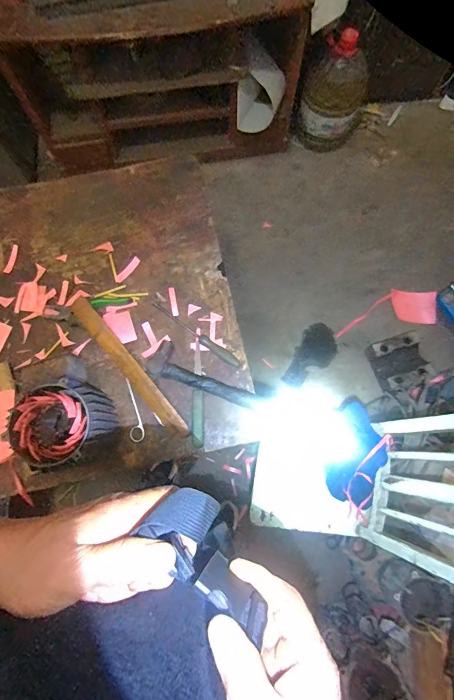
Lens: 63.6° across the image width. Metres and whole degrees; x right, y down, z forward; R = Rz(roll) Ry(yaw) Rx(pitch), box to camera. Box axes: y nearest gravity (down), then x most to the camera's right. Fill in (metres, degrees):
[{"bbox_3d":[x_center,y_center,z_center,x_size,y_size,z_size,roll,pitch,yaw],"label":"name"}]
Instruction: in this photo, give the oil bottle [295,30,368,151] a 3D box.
[{"bbox_3d":[0.433,-1.010,1.477,0.235,0.427,0.269,23,78,6],"label":"oil bottle"}]

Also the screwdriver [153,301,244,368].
[{"bbox_3d":[-0.069,-0.036,0.813,0.241,0.028,0.023,38,80,9],"label":"screwdriver"}]

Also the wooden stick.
[{"bbox_3d":[-0.212,0.033,0.778,0.039,0.028,0.380,-40,79,-8],"label":"wooden stick"}]

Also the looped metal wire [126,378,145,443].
[{"bbox_3d":[-0.201,0.129,0.778,0.031,0.011,0.133,-11,89,-2],"label":"looped metal wire"}]

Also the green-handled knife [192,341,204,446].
[{"bbox_3d":[-0.064,0.092,0.788,0.024,0.014,0.224,-2,77,0],"label":"green-handled knife"}]

